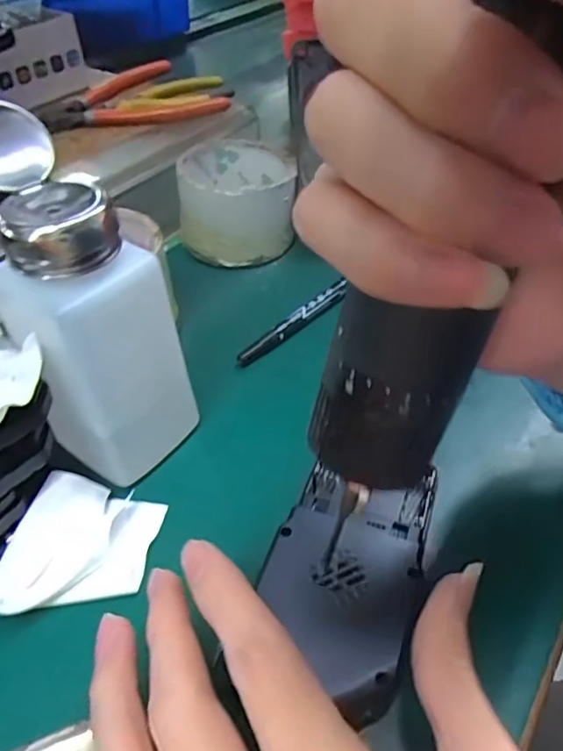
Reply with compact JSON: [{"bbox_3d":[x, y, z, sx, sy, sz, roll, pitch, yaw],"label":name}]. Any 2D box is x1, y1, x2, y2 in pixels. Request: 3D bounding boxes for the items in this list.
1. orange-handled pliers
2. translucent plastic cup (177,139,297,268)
[{"bbox_3d":[-0.120,-0.210,0.430,0.123,0.016,0.112,-28,50,-22],"label":"orange-handled pliers"},{"bbox_3d":[-0.030,-0.127,0.394,0.075,0.058,0.093,1,45,4],"label":"translucent plastic cup"}]

